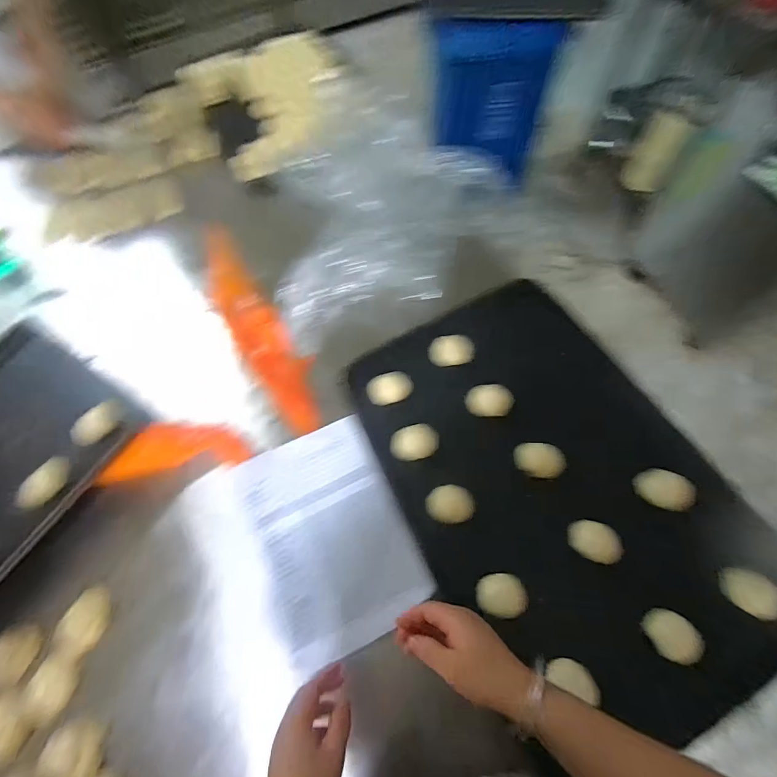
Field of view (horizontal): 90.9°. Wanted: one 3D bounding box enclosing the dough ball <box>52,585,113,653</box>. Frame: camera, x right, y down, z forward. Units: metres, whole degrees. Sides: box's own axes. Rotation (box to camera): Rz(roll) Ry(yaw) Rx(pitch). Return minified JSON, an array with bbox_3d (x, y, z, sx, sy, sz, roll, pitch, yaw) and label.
[{"bbox_3d":[-0.416,0.316,0.526,0.054,0.032,0.077,3,66,5],"label":"dough ball"}]

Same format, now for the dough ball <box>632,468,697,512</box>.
[{"bbox_3d":[0.384,0.140,0.532,0.064,0.032,0.047,34,72,17],"label":"dough ball"}]

